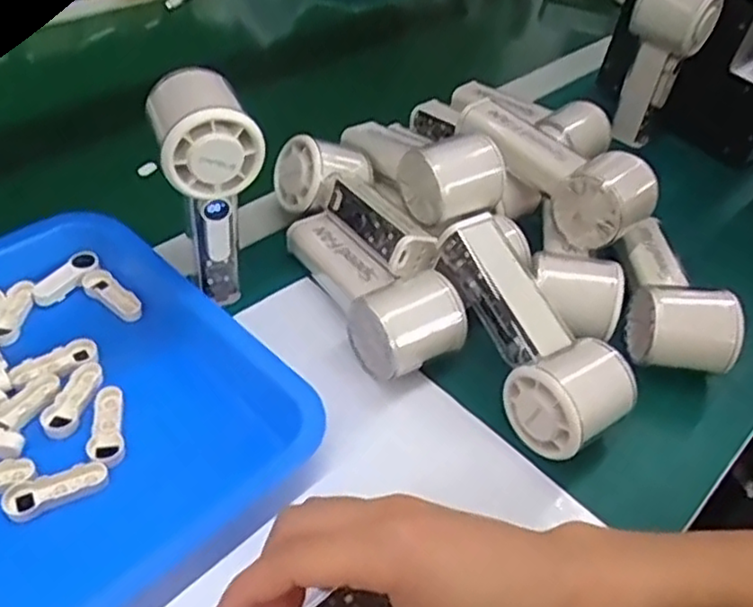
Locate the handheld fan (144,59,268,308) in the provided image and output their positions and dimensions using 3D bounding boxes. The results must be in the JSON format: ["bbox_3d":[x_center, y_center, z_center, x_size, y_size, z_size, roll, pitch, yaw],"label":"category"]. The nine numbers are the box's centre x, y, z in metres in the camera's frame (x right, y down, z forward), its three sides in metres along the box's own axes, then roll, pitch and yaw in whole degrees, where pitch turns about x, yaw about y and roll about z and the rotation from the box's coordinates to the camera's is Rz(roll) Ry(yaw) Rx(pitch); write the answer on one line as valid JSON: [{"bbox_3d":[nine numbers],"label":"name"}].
[{"bbox_3d":[-0.107,-0.067,0.440,0.056,0.143,0.066,-14,48,-21],"label":"handheld fan"}]

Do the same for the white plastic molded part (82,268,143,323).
[{"bbox_3d":[-0.177,-0.006,0.469,0.052,0.008,0.020,31,49,22],"label":"white plastic molded part"}]

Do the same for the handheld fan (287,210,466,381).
[{"bbox_3d":[-0.007,-0.013,0.467,0.051,0.056,0.156,-19,50,-24],"label":"handheld fan"}]

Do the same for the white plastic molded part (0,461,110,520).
[{"bbox_3d":[-0.167,0.096,0.362,0.051,0.004,0.019,-15,48,-21],"label":"white plastic molded part"}]

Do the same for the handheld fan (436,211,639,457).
[{"bbox_3d":[0.091,0.014,0.424,0.056,0.050,0.148,-21,68,-26],"label":"handheld fan"}]

